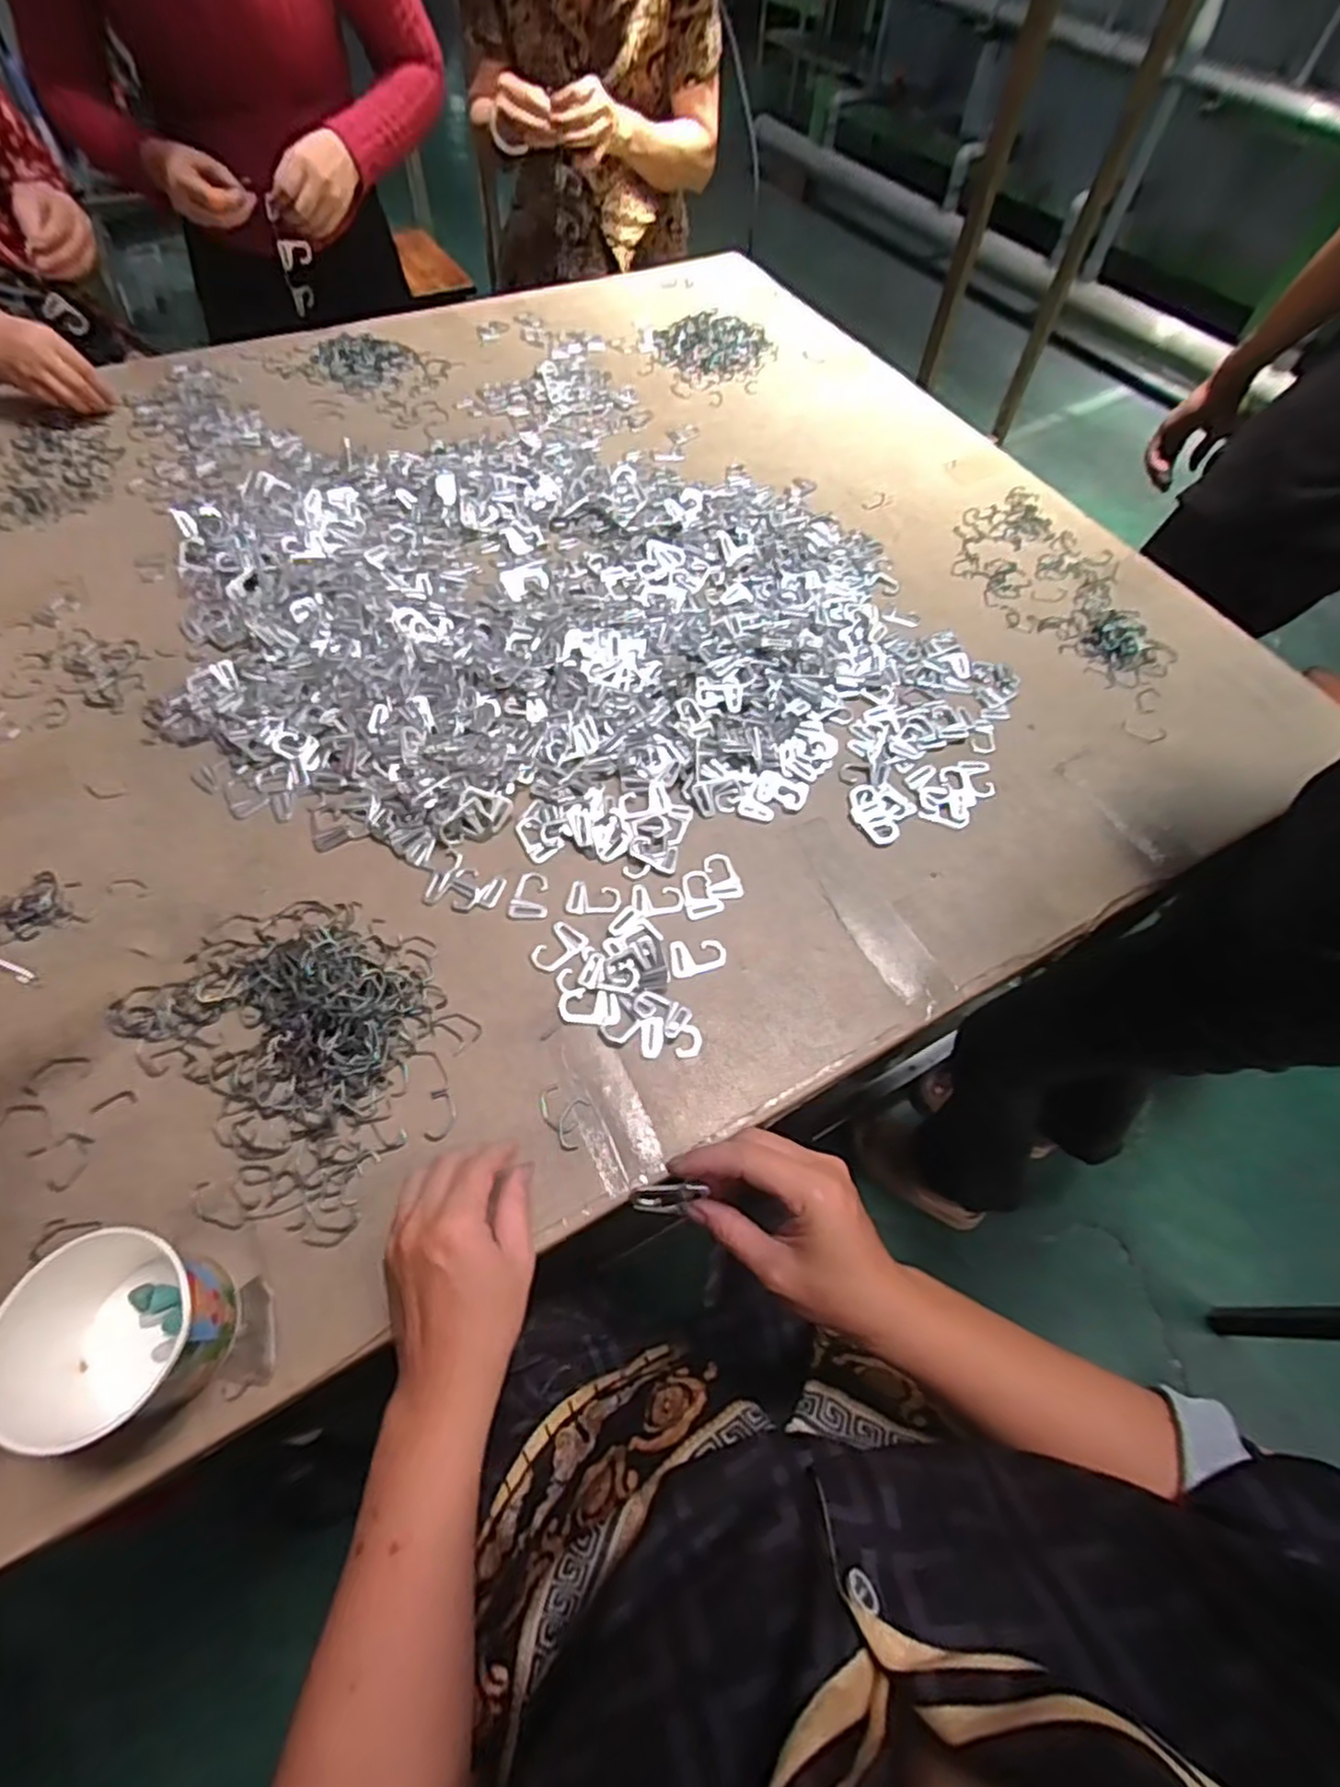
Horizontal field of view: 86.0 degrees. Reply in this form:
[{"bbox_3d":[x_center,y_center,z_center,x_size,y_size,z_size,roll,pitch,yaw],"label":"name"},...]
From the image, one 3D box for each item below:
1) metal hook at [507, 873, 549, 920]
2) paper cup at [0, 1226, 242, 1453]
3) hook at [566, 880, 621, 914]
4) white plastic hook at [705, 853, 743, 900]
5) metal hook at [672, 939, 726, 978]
[{"bbox_3d":[-0.112,0.002,0.570,0.030,0.004,0.042,1,59,-3],"label":"metal hook"},{"bbox_3d":[-0.289,0.233,0.380,0.089,0.070,0.086,2,59,-3],"label":"paper cup"},{"bbox_3d":[-0.060,0.005,0.572,0.041,0.004,0.029,11,59,3],"label":"hook"},{"bbox_3d":[0.044,-0.015,0.587,0.028,0.004,0.041,-5,60,-7],"label":"white plastic hook"},{"bbox_3d":[0.022,0.049,0.549,0.042,0.004,0.031,-3,60,-6],"label":"metal hook"}]

